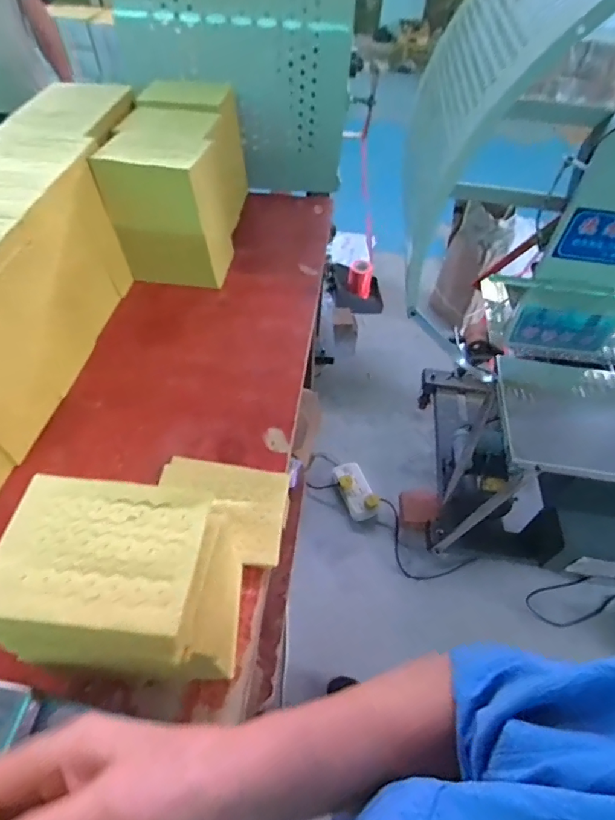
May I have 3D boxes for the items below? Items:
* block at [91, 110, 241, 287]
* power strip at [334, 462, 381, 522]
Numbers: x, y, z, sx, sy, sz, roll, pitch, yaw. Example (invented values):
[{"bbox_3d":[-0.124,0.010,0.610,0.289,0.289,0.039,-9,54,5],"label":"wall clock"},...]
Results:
[{"bbox_3d":[-0.237,-0.387,0.850,0.190,0.211,0.240,4,51,-1],"label":"block"},{"bbox_3d":[0.168,0.274,1.597,0.101,0.036,0.200,-18,67,-18],"label":"power strip"}]

